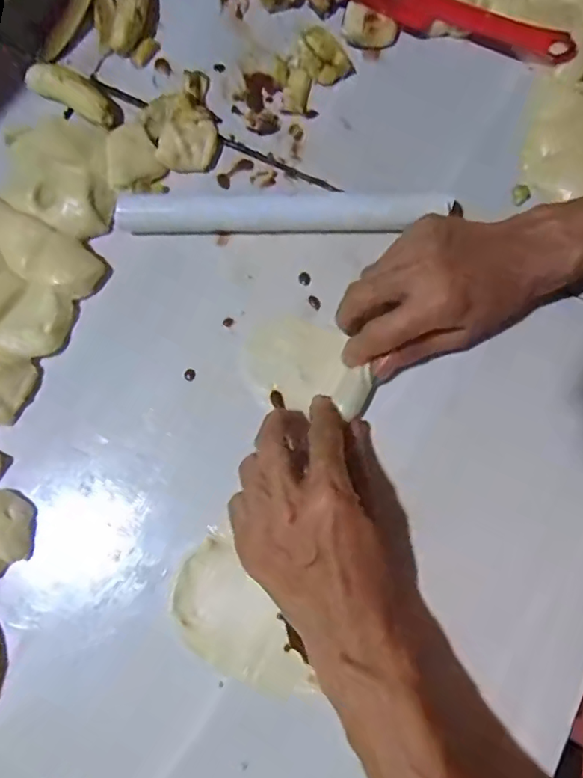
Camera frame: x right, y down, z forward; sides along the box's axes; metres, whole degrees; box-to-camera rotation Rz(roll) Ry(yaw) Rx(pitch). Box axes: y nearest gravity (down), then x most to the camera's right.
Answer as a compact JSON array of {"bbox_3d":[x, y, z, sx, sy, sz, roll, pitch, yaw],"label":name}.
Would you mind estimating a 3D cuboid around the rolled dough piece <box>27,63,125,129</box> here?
[{"bbox_3d":[-0.166,-0.224,0.396,0.081,0.022,0.025,27,81,5],"label":"rolled dough piece"}]

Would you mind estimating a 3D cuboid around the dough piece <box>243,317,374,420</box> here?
[{"bbox_3d":[0.010,-0.017,0.362,0.090,0.021,0.058,25,80,5],"label":"dough piece"}]

